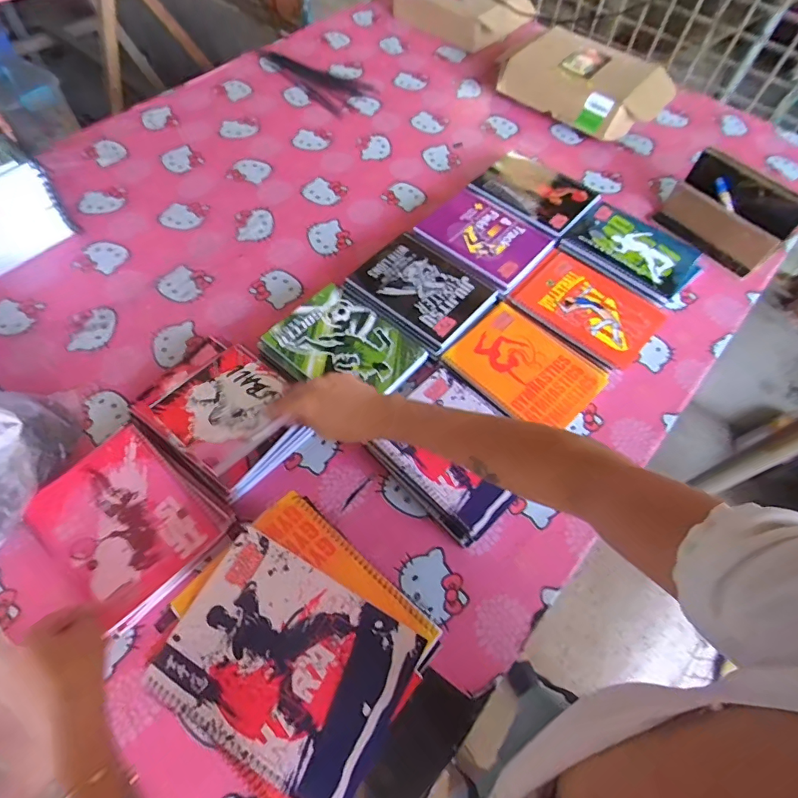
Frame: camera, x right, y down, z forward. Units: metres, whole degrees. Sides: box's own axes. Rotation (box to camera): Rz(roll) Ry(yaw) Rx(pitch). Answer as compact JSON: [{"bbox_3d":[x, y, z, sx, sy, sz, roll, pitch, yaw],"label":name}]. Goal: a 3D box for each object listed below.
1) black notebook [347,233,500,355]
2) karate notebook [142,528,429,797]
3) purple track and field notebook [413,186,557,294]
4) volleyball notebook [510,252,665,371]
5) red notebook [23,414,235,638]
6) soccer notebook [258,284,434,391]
[{"bbox_3d":[0.037,-0.176,0.721,0.199,0.009,0.155,36,67,16],"label":"black notebook"},{"bbox_3d":[-0.096,0.220,0.391,0.190,0.014,0.146,28,65,15],"label":"karate notebook"},{"bbox_3d":[0.148,-0.283,0.783,0.199,0.024,0.166,38,68,17],"label":"purple track and field notebook"},{"bbox_3d":[0.297,-0.145,0.729,0.213,0.023,0.148,37,68,15],"label":"volleyball notebook"},{"bbox_3d":[-0.322,0.140,0.552,0.193,0.026,0.176,33,66,18],"label":"red notebook"},{"bbox_3d":[-0.080,-0.077,0.665,0.198,0.012,0.158,38,68,17],"label":"soccer notebook"}]

